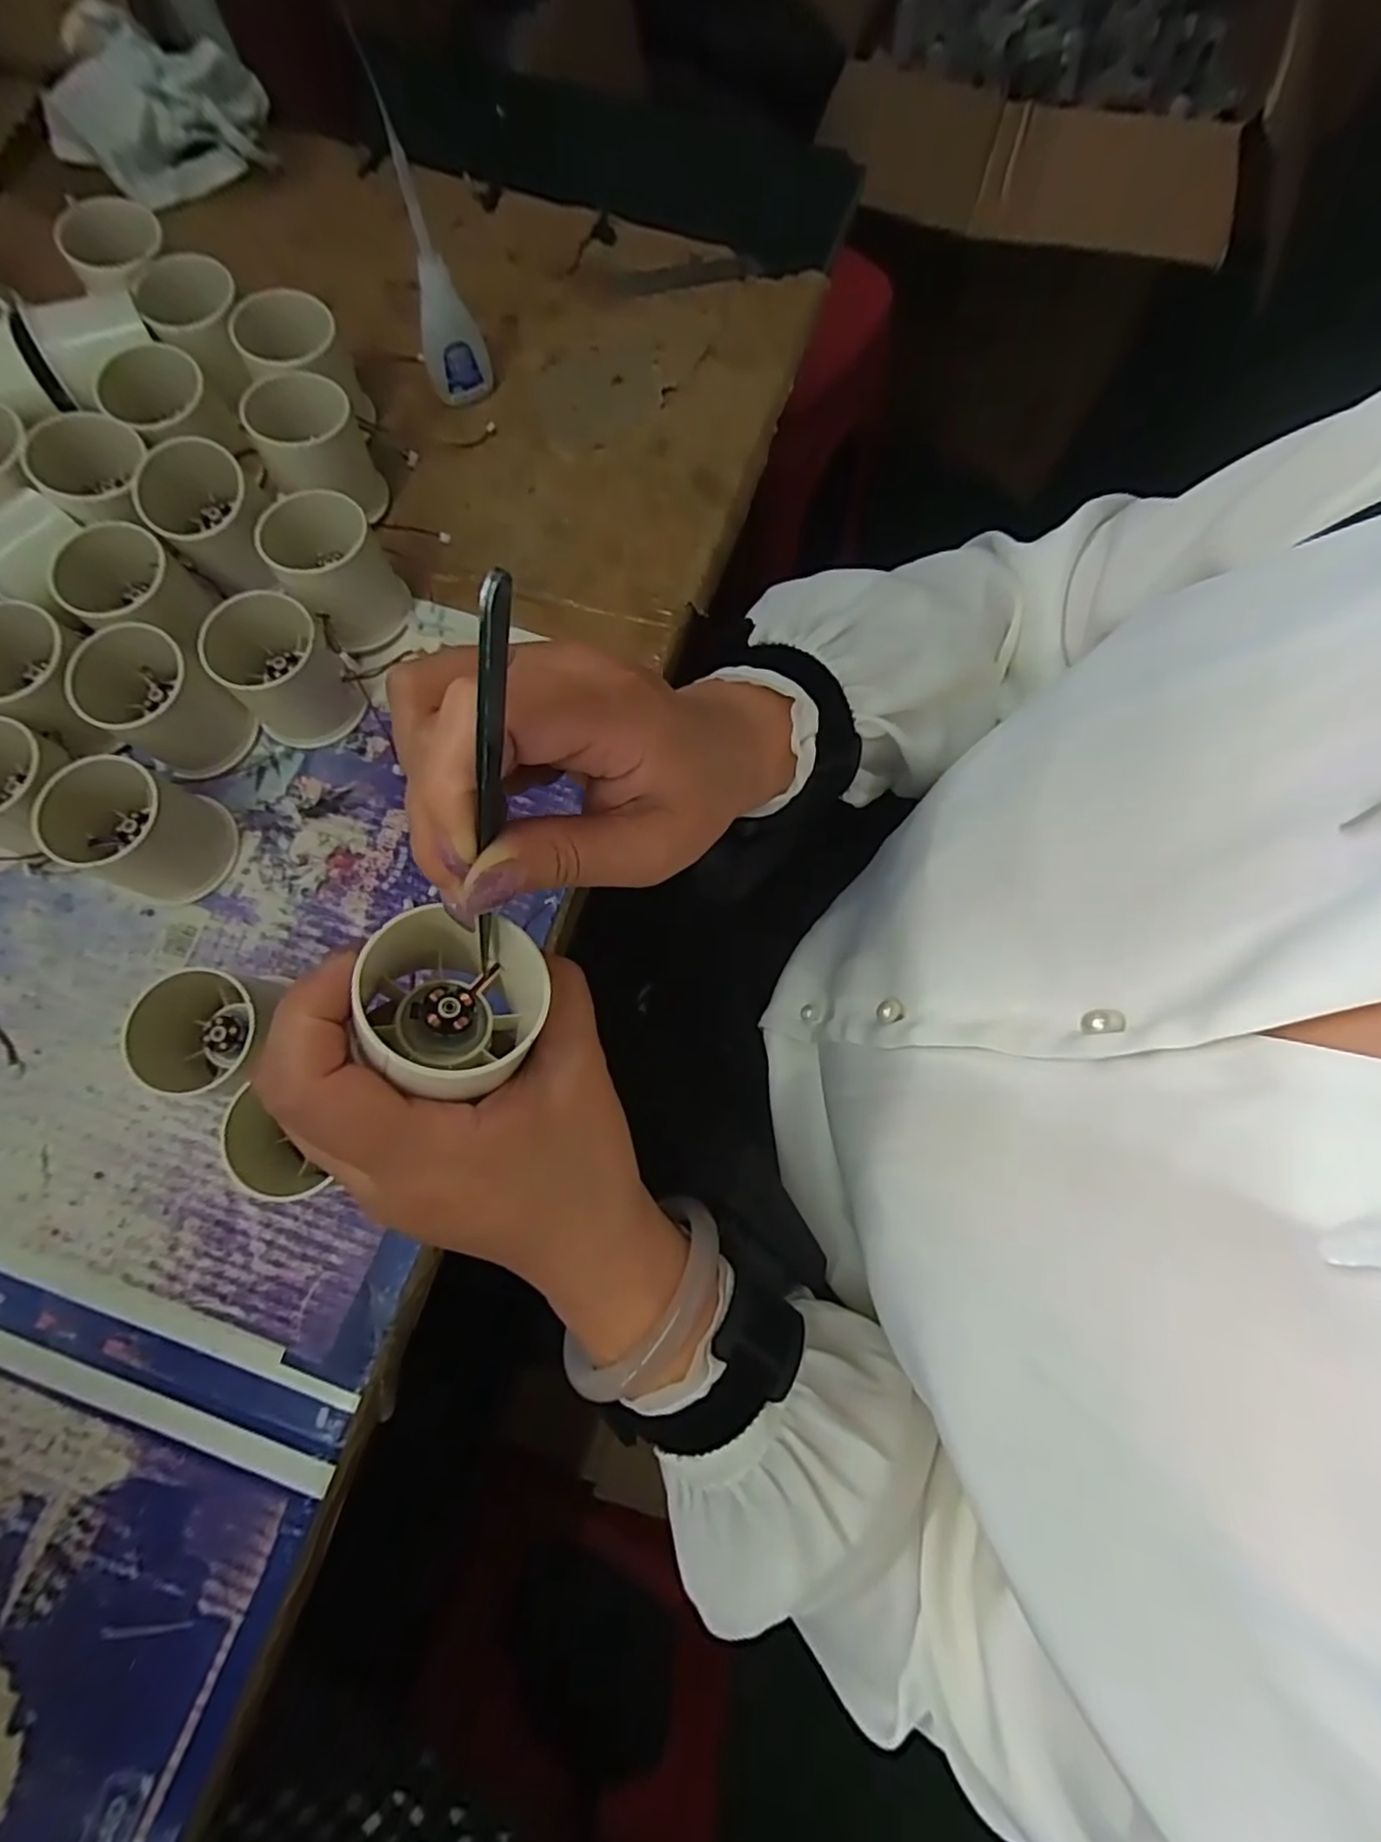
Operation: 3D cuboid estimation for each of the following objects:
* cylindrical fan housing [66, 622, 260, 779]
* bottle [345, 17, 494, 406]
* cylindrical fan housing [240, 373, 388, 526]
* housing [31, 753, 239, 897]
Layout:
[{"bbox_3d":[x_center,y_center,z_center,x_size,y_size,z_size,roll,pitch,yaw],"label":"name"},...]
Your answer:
[{"bbox_3d":[-0.254,-0.106,0.321,0.061,0.047,0.049,31,78,5],"label":"cylindrical fan housing"},{"bbox_3d":[-0.131,-0.328,0.335,0.033,0.126,0.027,-17,78,-5],"label":"bottle"},{"bbox_3d":[-0.194,-0.243,0.350,0.050,0.049,0.053,0,77,-1],"label":"cylindrical fan housing"},{"bbox_3d":[-0.254,-0.042,0.309,0.064,0.043,0.055,20,77,3],"label":"housing"}]

